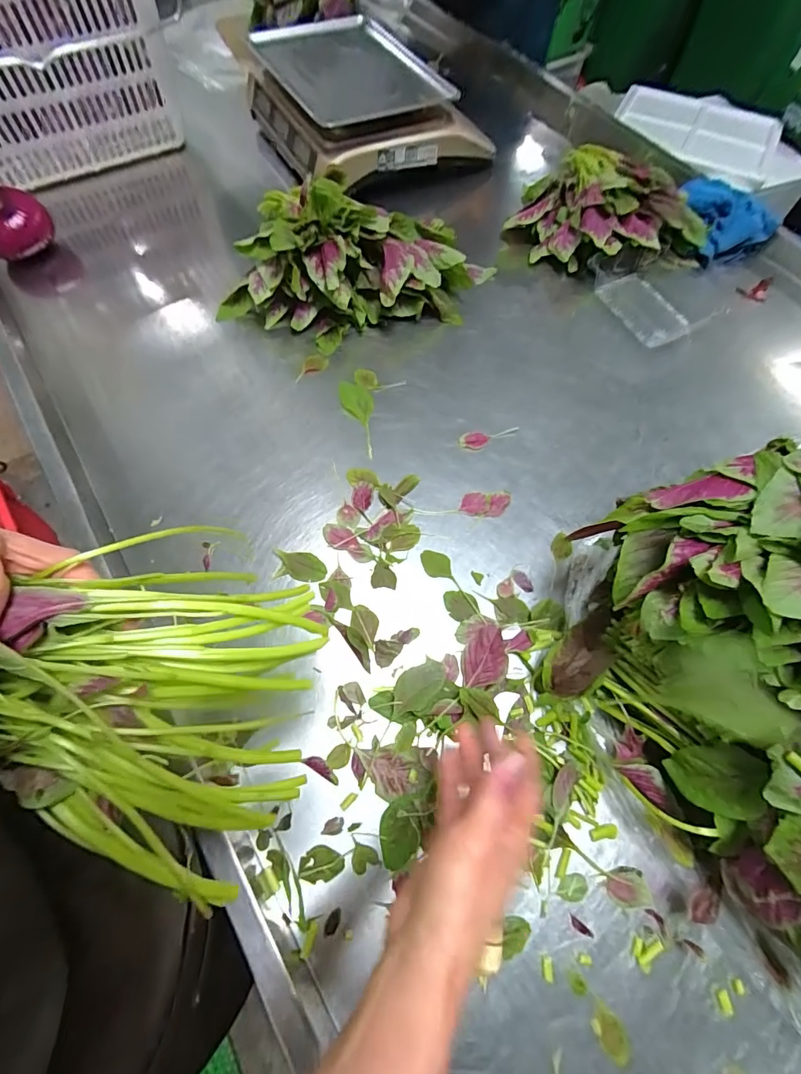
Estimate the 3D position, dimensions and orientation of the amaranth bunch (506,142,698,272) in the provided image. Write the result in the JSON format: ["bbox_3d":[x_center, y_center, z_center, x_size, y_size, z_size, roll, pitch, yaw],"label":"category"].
[{"bbox_3d":[0.312,-0.531,0.727,0.244,0.078,0.249,1,66,-3],"label":"amaranth bunch"}]

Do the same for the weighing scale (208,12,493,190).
[{"bbox_3d":[-0.077,-0.756,0.781,0.311,0.098,0.367,-33,72,-16],"label":"weighing scale"}]

